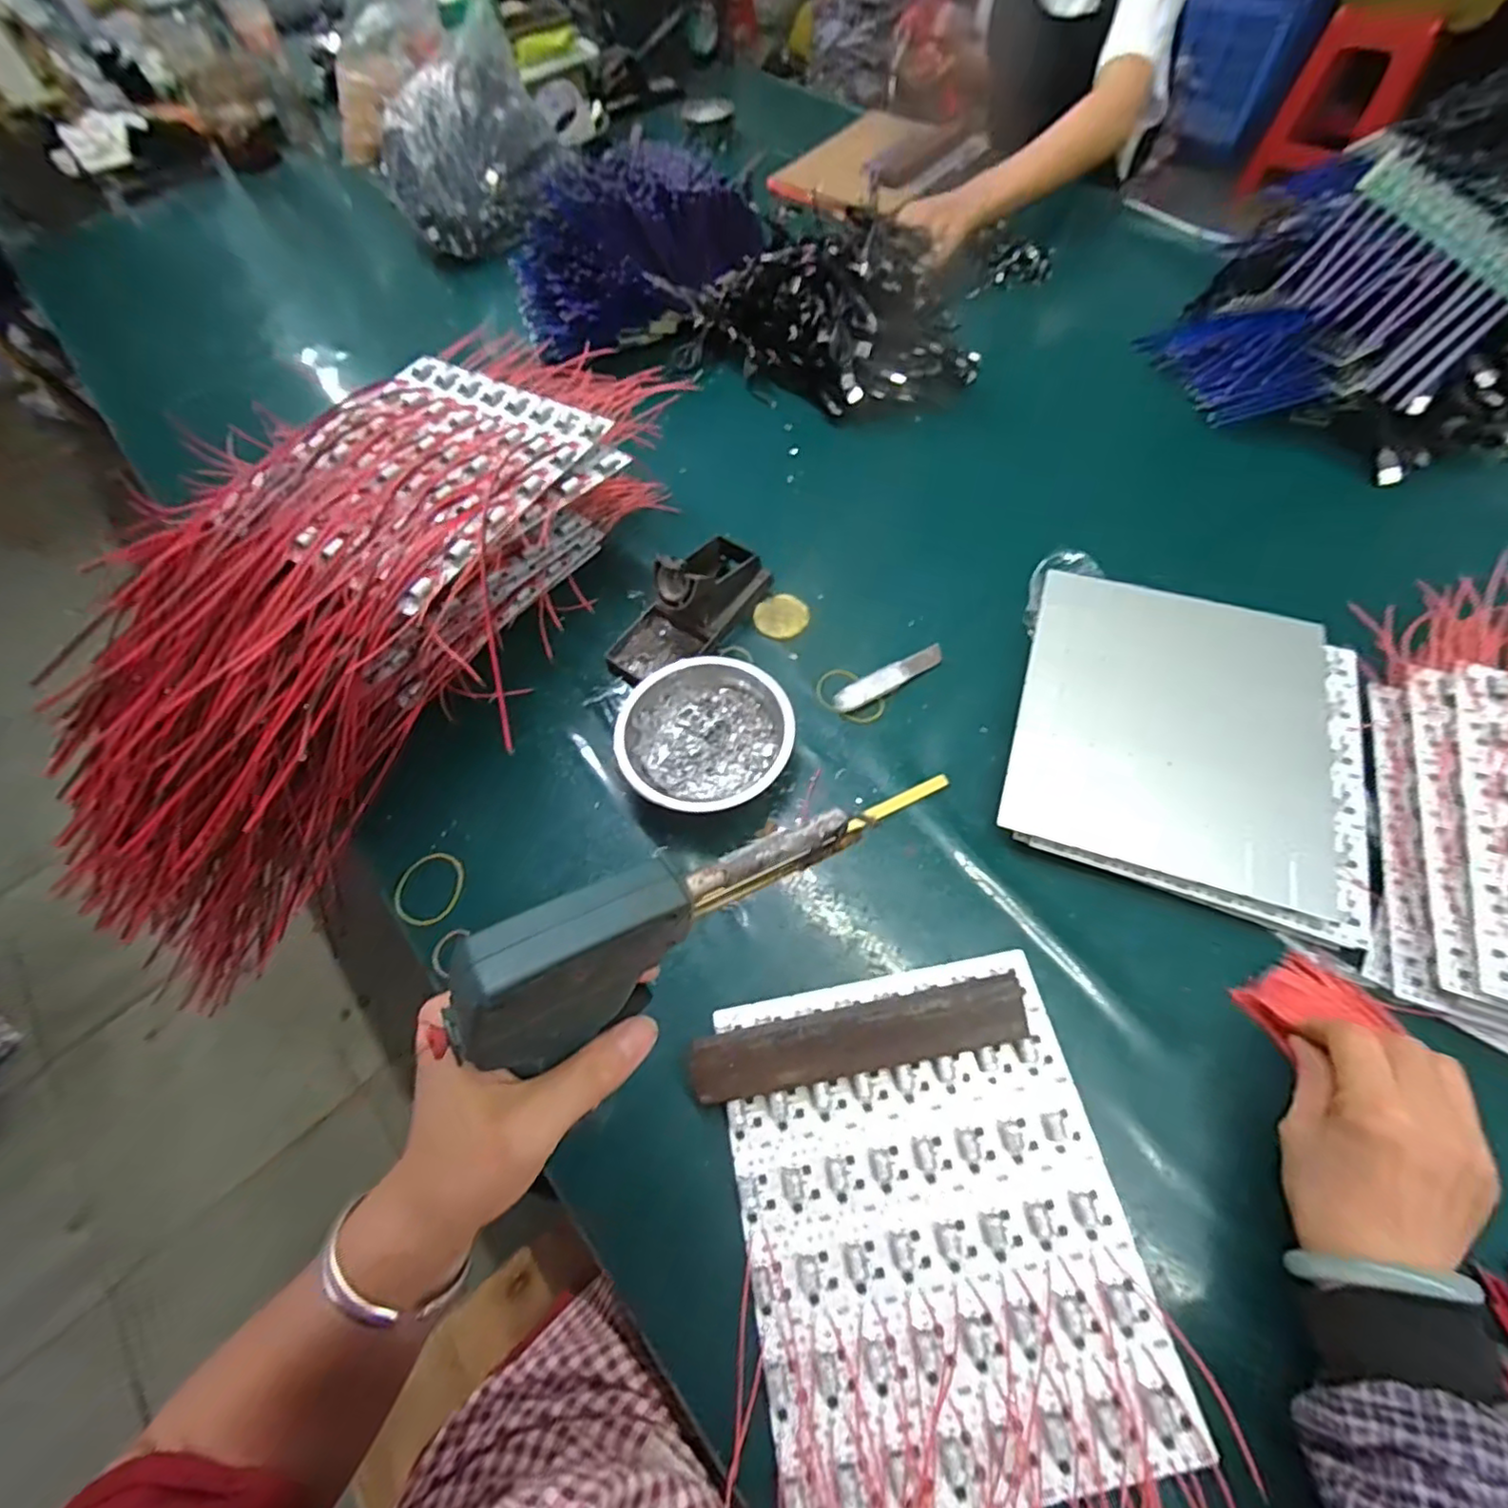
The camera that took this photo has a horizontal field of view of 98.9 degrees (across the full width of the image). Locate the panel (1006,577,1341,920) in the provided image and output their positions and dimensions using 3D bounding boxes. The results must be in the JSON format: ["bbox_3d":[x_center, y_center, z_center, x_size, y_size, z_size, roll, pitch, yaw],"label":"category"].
[{"bbox_3d":[0.304,-0.025,0.467,0.208,0.008,0.236,16,65,11],"label":"panel"}]

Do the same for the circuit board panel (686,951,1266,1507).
[{"bbox_3d":[0.097,0.276,0.327,0.219,0.025,0.310,-11,61,-2],"label":"circuit board panel"}]

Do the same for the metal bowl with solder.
[{"bbox_3d":[-0.036,-0.011,0.488,0.125,0.041,0.119,-2,61,3],"label":"metal bowl with solder"}]

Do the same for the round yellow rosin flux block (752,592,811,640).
[{"bbox_3d":[0.024,-0.123,0.569,0.045,0.004,0.051,35,69,21],"label":"round yellow rosin flux block"}]

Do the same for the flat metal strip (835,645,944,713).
[{"bbox_3d":[0.112,-0.064,0.530,0.106,0.011,0.022,-31,63,-13],"label":"flat metal strip"}]

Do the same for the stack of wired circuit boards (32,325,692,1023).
[{"bbox_3d":[-0.318,-0.120,0.530,0.273,0.190,0.618,33,81,20],"label":"stack of wired circuit boards"}]

